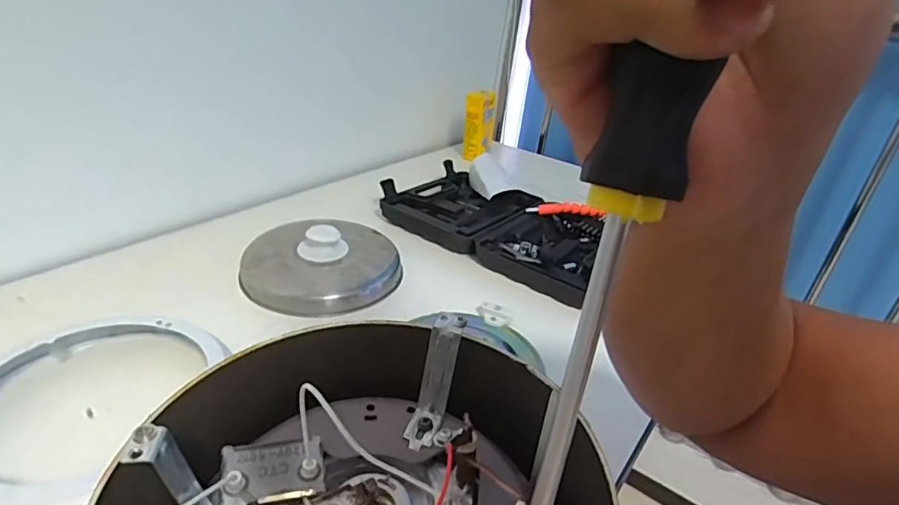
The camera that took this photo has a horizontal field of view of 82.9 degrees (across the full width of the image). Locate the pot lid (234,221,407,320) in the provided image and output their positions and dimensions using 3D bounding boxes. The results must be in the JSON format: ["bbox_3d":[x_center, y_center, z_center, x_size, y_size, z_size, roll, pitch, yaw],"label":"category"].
[{"bbox_3d":[-0.146,0.004,0.598,0.180,0.047,0.172,-4,31,-16],"label":"pot lid"}]

